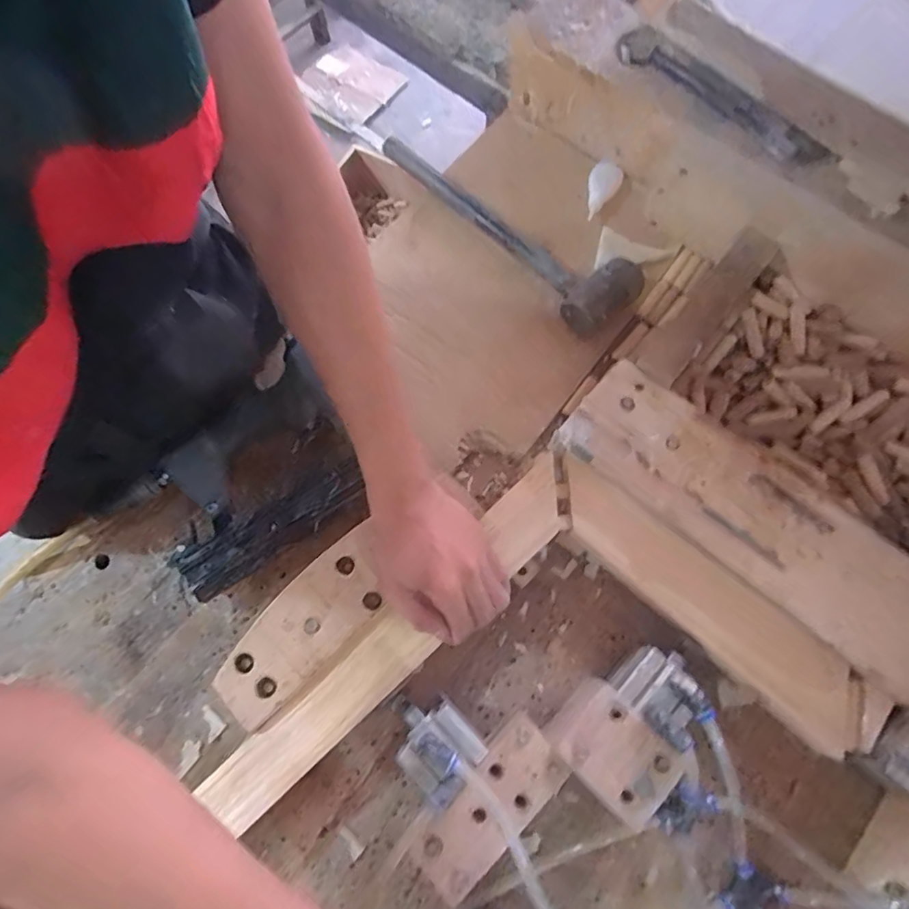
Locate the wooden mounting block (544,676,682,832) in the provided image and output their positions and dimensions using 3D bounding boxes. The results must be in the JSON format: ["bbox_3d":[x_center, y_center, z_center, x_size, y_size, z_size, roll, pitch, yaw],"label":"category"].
[{"bbox_3d":[0.115,0.214,0.391,0.060,0.021,0.085,-43,76,-12],"label":"wooden mounting block"}]

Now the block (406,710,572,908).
[{"bbox_3d":[0.025,0.253,0.386,0.120,0.014,0.052,-44,76,-12],"label":"block"}]

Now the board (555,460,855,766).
[{"bbox_3d":[0.197,0.116,0.440,0.285,0.032,0.062,39,83,12],"label":"board"}]

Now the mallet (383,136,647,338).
[{"bbox_3d":[0.054,-0.260,0.577,0.083,0.047,0.332,-39,75,-11],"label":"mallet"}]

